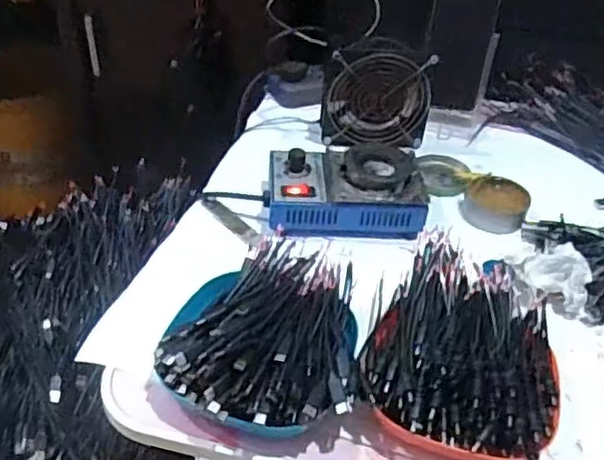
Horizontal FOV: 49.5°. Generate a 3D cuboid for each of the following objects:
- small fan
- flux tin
[{"bbox_3d":[0.085,-0.151,0.726,0.116,0.119,0.034,2,41,-2],"label":"small fan"},{"bbox_3d":[0.197,-0.027,0.668,0.063,0.023,0.064,2,41,-2],"label":"flux tin"}]

